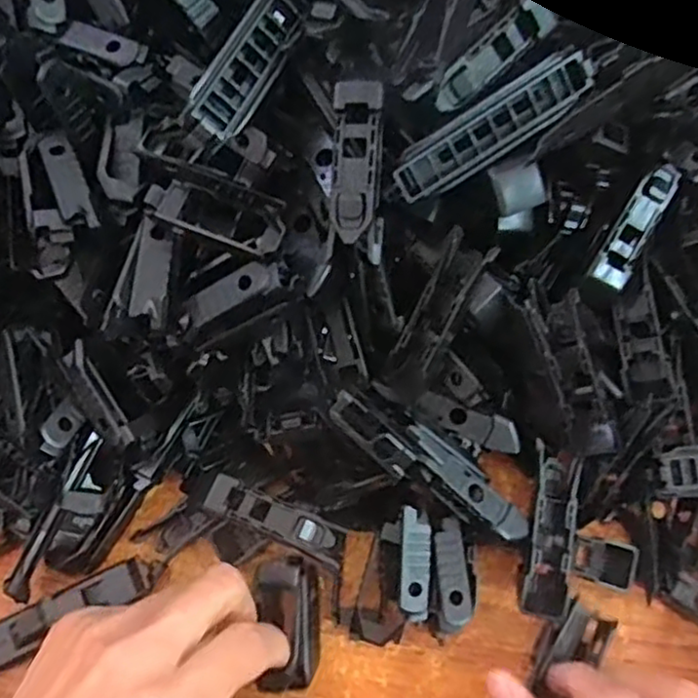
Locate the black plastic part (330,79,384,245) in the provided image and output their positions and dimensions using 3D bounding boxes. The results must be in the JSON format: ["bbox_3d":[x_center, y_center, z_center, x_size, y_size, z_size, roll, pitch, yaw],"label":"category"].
[{"bbox_3d":[0.002,-0.064,0.230,0.016,0.004,0.054,4,88,3],"label":"black plastic part"}]

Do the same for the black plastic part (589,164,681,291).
[{"bbox_3d":[0.113,-0.048,0.265,0.014,0.008,0.051,30,95,12],"label":"black plastic part"}]

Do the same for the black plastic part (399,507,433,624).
[{"bbox_3d":[0.027,0.086,0.270,0.013,0.004,0.044,-1,83,1],"label":"black plastic part"}]

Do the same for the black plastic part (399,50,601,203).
[{"bbox_3d":[0.049,-0.078,0.238,0.075,0.010,0.020,-32,113,5],"label":"black plastic part"}]

